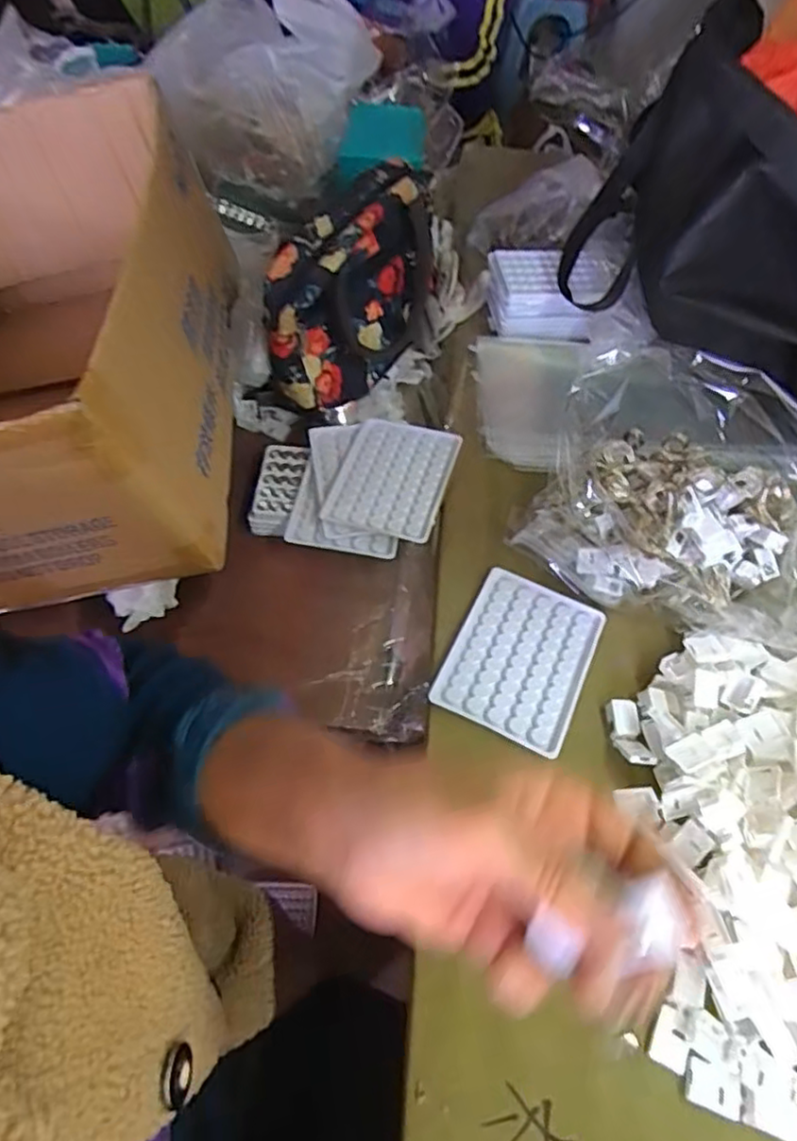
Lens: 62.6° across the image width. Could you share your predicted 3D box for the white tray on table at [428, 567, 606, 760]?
[{"bbox_3d":[0.090,0.062,0.480,0.094,0.013,0.130,24,57,12],"label":"white tray on table"}]

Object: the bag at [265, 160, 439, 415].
[{"bbox_3d":[-0.035,-0.259,0.615,0.072,0.145,0.225,27,57,14],"label":"bag"}]

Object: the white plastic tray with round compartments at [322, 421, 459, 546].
[{"bbox_3d":[-0.005,-0.082,0.575,0.094,0.010,0.121,16,55,7],"label":"white plastic tray with round compartments"}]

